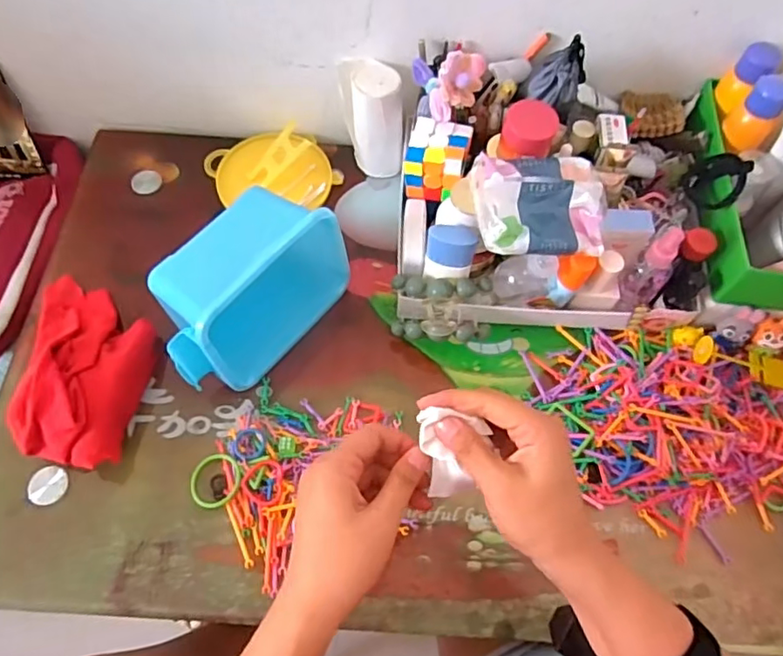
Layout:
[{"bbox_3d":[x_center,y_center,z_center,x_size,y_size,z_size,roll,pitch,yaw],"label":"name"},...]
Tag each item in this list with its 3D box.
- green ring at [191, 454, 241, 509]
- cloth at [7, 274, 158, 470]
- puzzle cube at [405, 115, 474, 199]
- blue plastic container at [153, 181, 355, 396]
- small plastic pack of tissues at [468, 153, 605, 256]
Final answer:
[{"bbox_3d":[-0.161,0.140,0.537,0.046,0.009,0.049,-2,66,0],"label":"green ring"},{"bbox_3d":[-0.292,0.029,0.561,0.116,0.070,0.210,-9,66,-4],"label":"cloth"},{"bbox_3d":[0.046,-0.167,0.583,0.057,0.050,0.060,16,65,7],"label":"puzzle cube"},{"bbox_3d":[-0.141,-0.039,0.565,0.106,0.114,0.194,36,71,15],"label":"blue plastic container"},{"bbox_3d":[0.131,-0.111,0.514,0.111,0.043,0.088,-5,64,-4],"label":"small plastic pack of tissues"}]

